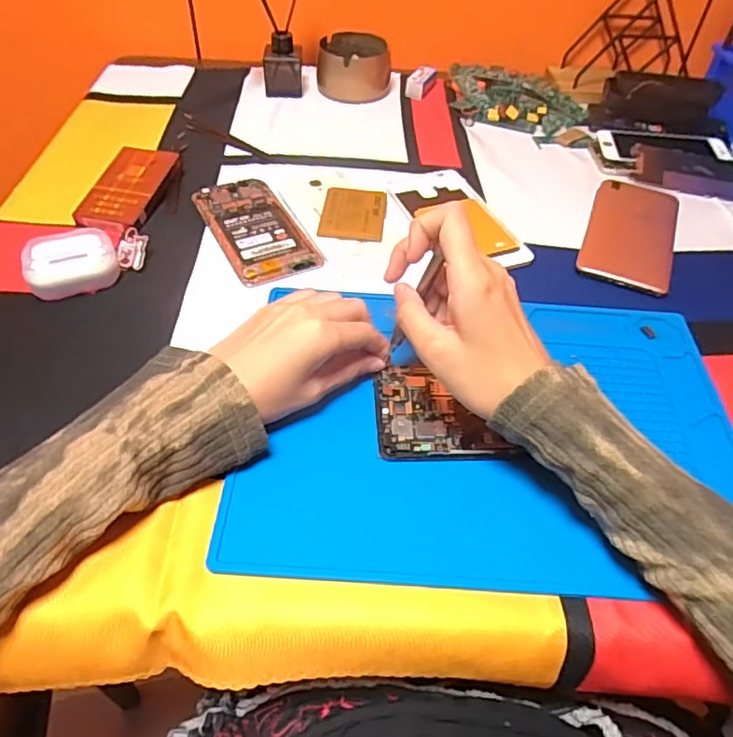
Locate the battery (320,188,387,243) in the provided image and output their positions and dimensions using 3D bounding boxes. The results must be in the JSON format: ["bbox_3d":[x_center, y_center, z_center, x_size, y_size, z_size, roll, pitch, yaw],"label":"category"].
[{"bbox_3d":[-0.011,-0.136,0.523,0.055,0.007,0.070,5,49,2],"label":"battery"}]

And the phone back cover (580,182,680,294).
[{"bbox_3d":[0.236,-0.124,0.528,0.078,0.009,0.156,18,50,13],"label":"phone back cover"}]

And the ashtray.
[{"bbox_3d":[-0.015,-0.353,0.697,0.085,0.047,0.092,-1,49,-4],"label":"ashtray"}]

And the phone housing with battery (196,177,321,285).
[{"bbox_3d":[-0.097,-0.122,0.510,0.068,0.006,0.139,-21,53,-20],"label":"phone housing with battery"}]

